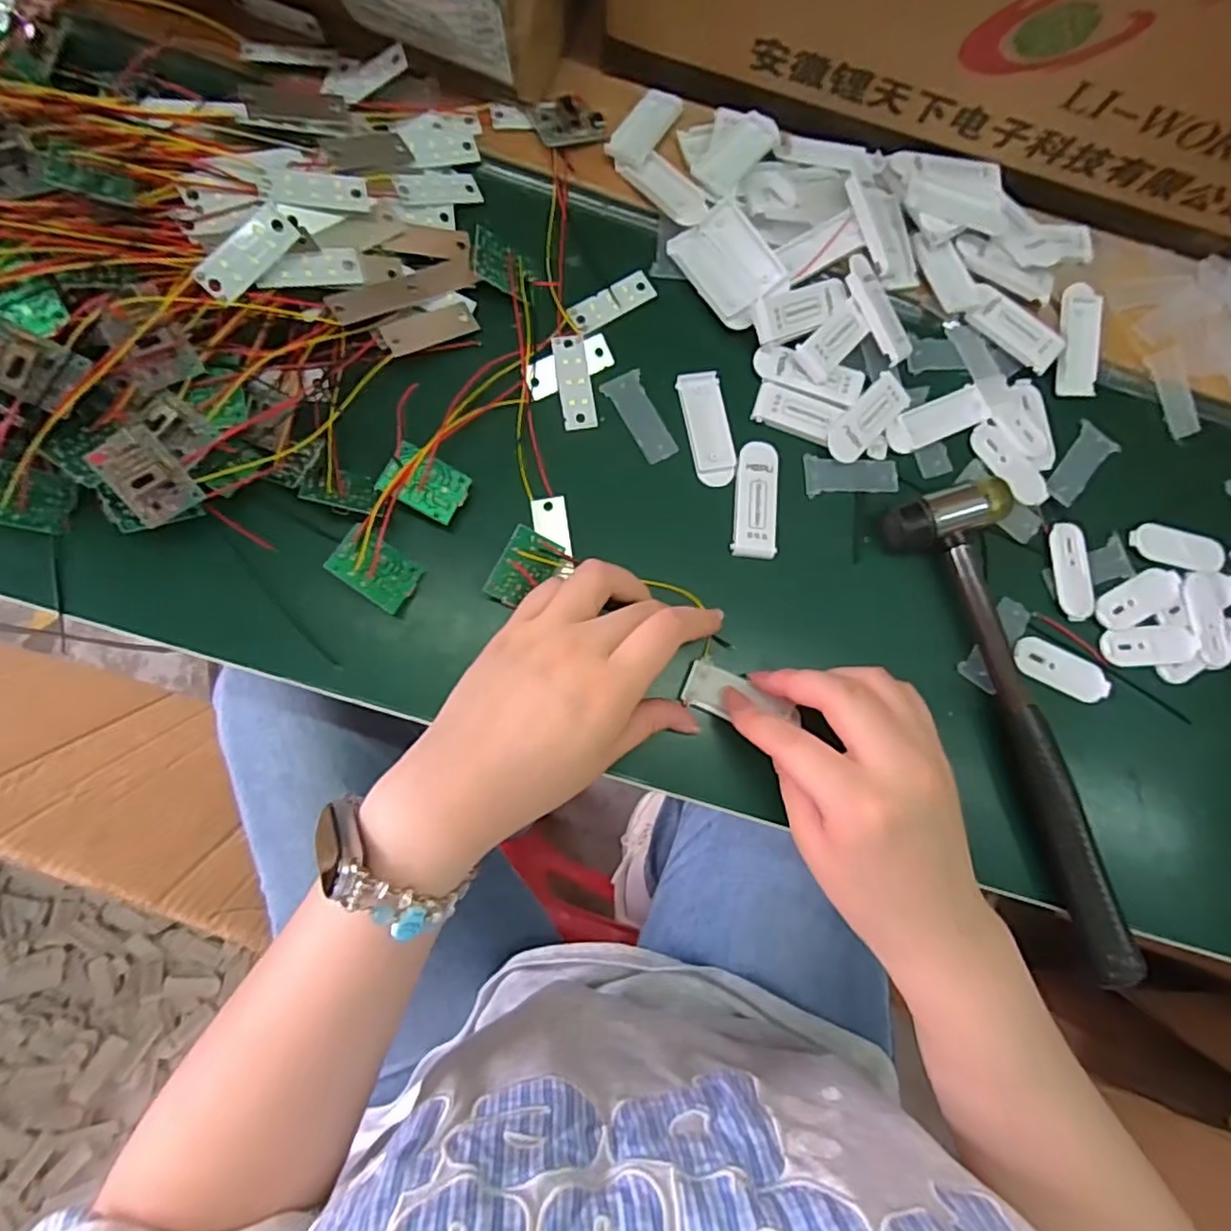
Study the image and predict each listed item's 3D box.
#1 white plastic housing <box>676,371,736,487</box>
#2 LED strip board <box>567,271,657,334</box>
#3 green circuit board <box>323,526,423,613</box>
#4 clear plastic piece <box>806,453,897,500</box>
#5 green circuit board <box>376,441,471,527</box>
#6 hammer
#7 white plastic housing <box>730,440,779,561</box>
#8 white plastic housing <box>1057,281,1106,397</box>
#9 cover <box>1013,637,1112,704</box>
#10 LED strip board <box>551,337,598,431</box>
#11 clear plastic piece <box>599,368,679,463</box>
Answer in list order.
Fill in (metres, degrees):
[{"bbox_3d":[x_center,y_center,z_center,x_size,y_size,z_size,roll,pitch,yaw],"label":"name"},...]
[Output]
[{"bbox_3d":[0.047,-0.094,0.326,0.021,0.004,0.059,-11,81,-8],"label":"white plastic housing"},{"bbox_3d":[-0.001,-0.161,0.334,0.048,0.004,0.016,-34,85,-11],"label":"LED strip board"},{"bbox_3d":[-0.106,-0.021,0.289,0.035,0.005,0.027,42,61,-24],"label":"green circuit board"},{"bbox_3d":[0.120,-0.071,0.331,0.048,0.006,0.020,-3,80,-7],"label":"clear plastic piece"},{"bbox_3d":[-0.086,-0.060,0.296,0.035,0.004,0.025,28,76,-15],"label":"green circuit board"},{"bbox_3d":[0.200,0.049,0.312,0.059,0.024,0.233,-21,82,-9],"label":"hammer"},{"bbox_3d":[0.070,-0.057,0.322,0.021,0.005,0.059,7,79,-5],"label":"white plastic housing"},{"bbox_3d":[0.247,-0.147,0.347,0.022,0.007,0.058,-1,96,-6],"label":"white plastic housing"},{"bbox_3d":[0.223,0.027,0.324,0.049,0.004,0.021,25,78,-1],"label":"cover"},{"bbox_3d":[-0.020,-0.115,0.323,0.016,0.004,0.045,-9,93,-10],"label":"LED strip board"},{"bbox_3d":[0.012,-0.099,0.326,0.020,0.004,0.048,-26,83,-10],"label":"clear plastic piece"}]

